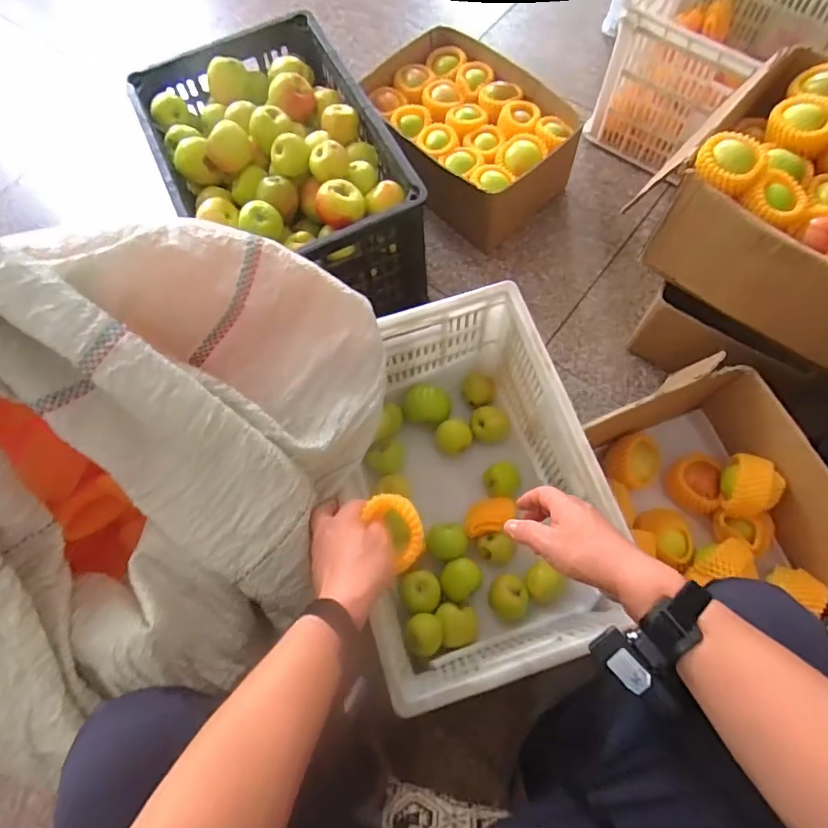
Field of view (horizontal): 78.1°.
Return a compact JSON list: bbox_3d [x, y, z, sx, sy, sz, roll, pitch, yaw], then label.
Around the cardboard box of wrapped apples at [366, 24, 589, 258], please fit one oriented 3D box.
[{"bbox_3d":[0.108,-0.583,1.090,0.305,0.160,0.429,-39,72,-12],"label":"cardboard box of wrapped apples"}]

